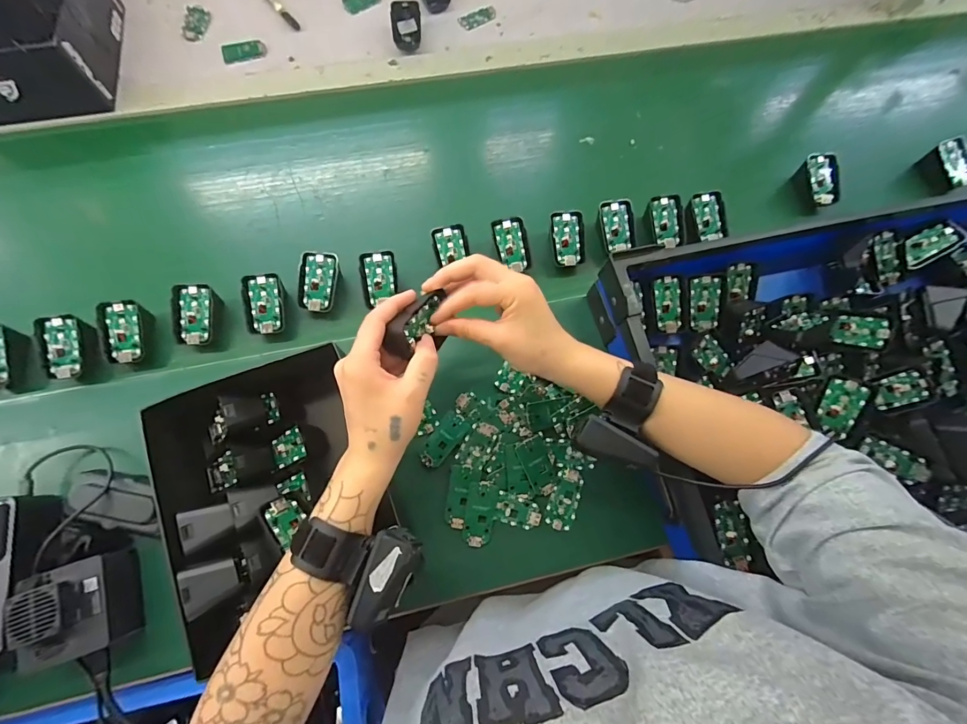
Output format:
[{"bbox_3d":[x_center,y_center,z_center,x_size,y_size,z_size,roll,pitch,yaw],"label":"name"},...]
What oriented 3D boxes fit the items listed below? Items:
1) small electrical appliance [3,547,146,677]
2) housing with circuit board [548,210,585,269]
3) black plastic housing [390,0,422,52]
[{"bbox_3d":[-0.365,0.224,0.373,0.076,0.061,0.080,-18,75,-5],"label":"small electrical appliance"},{"bbox_3d":[0.105,-0.154,0.514,0.042,0.012,0.070,-5,89,0],"label":"housing with circuit board"},{"bbox_3d":[-0.119,-0.519,0.635,0.047,0.037,0.061,-8,72,-4],"label":"black plastic housing"}]

